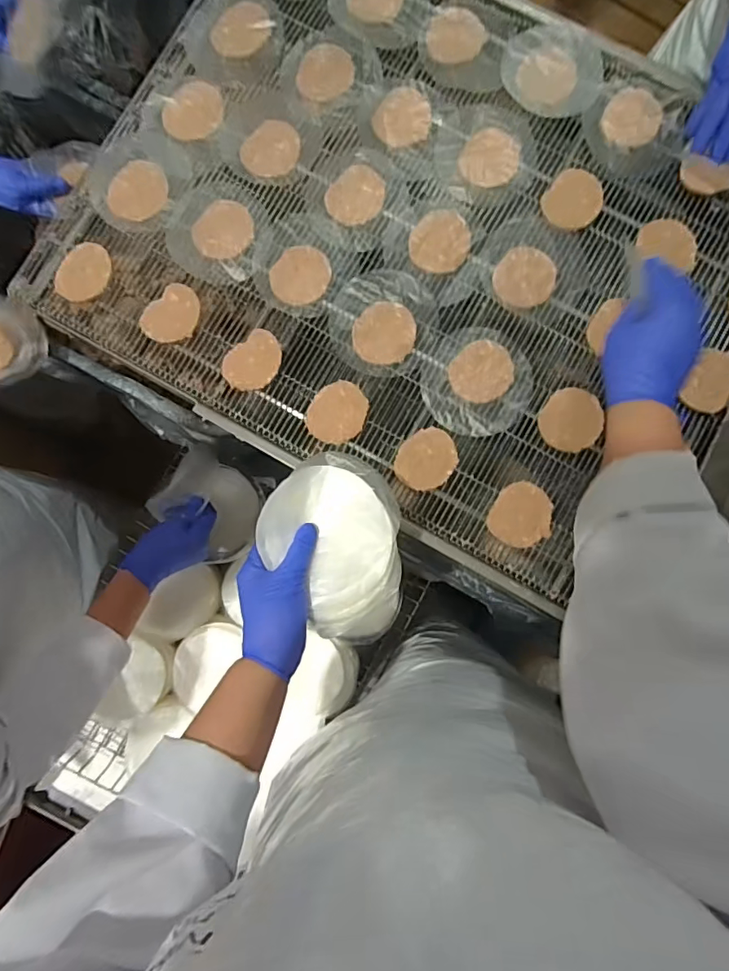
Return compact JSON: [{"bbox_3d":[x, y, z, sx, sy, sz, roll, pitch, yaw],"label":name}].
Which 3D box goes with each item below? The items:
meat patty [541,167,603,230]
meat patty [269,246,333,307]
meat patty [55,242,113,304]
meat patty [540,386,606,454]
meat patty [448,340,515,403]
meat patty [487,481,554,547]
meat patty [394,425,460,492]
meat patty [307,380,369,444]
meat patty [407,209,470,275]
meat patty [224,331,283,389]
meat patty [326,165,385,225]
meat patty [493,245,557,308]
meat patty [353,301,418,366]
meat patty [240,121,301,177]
[{"bbox_3d":[0.242,-0.331,0.578,0.062,0.004,0.073,37,86,4],"label":"meat patty"},{"bbox_3d":[-0.073,-0.242,0.575,0.064,0.004,0.069,0,84,1],"label":"meat patty"},{"bbox_3d":[-0.322,-0.244,0.578,0.054,0.018,0.071,21,85,3],"label":"meat patty"},{"bbox_3d":[0.226,-0.072,0.548,0.064,0.012,0.067,-2,84,1],"label":"meat patty"},{"bbox_3d":[0.131,-0.127,0.559,0.064,0.005,0.069,0,84,1],"label":"meat patty"},{"bbox_3d":[0.171,0.032,0.541,0.063,0.010,0.069,0,84,1],"label":"meat patty"},{"bbox_3d":[0.069,-0.030,0.551,0.060,0.007,0.070,42,86,5],"label":"meat patty"},{"bbox_3d":[-0.030,-0.082,0.557,0.064,0.011,0.069,0,84,1],"label":"meat patty"},{"bbox_3d":[0.088,-0.283,0.579,0.068,0.004,0.075,2,84,1],"label":"meat patty"},{"bbox_3d":[-0.126,-0.142,0.568,0.058,0.008,0.072,30,85,4],"label":"meat patty"},{"bbox_3d":[-0.010,-0.338,0.584,0.060,0.004,0.071,43,86,5],"label":"meat patty"},{"bbox_3d":[0.183,-0.238,0.569,0.066,0.005,0.069,0,84,1],"label":"meat patty"},{"bbox_3d":[0.023,-0.173,0.567,0.068,0.005,0.068,0,84,1],"label":"meat patty"},{"bbox_3d":[-0.110,-0.397,0.589,0.066,0.004,0.069,0,84,1],"label":"meat patty"}]

